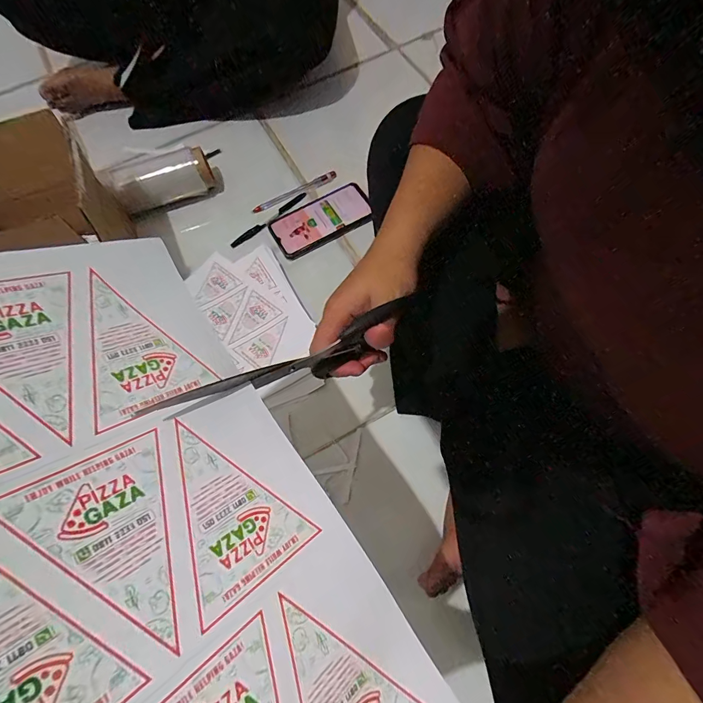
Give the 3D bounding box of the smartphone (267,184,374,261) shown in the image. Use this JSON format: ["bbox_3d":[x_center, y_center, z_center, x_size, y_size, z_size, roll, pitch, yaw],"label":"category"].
[{"bbox_3d":[-0.048,-0.210,0.602,0.157,0.011,0.079,-27,70,-8],"label":"smartphone"}]

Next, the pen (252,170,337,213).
[{"bbox_3d":[-0.092,-0.263,0.628,0.151,0.006,0.015,-30,71,-9],"label":"pen"}]

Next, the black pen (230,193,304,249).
[{"bbox_3d":[-0.132,-0.212,0.615,0.148,0.005,0.014,-40,73,-12],"label":"black pen"}]

